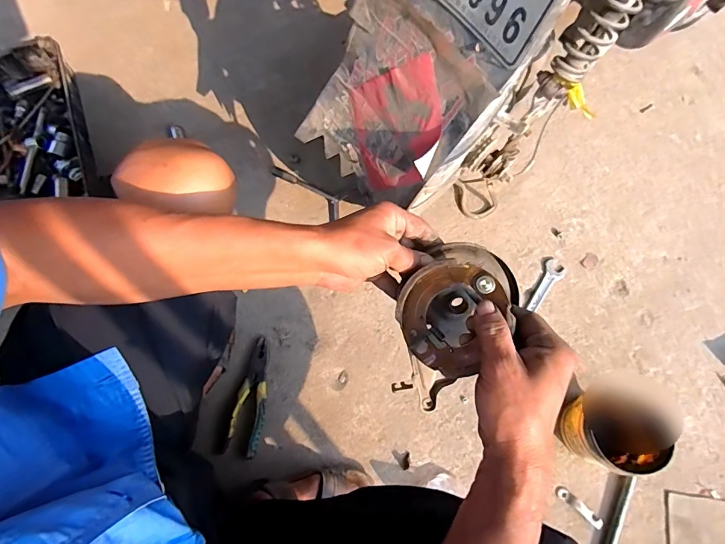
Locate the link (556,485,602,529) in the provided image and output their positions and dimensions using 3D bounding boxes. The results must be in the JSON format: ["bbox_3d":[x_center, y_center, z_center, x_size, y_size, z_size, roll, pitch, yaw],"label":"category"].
[{"bbox_3d":[0.346,0.375,0.667,0.078,0.006,0.021,36,68,21],"label":"link"}]

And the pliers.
[{"bbox_3d":[-0.178,0.203,0.685,0.056,0.021,0.183,13,72,0],"label":"pliers"}]

